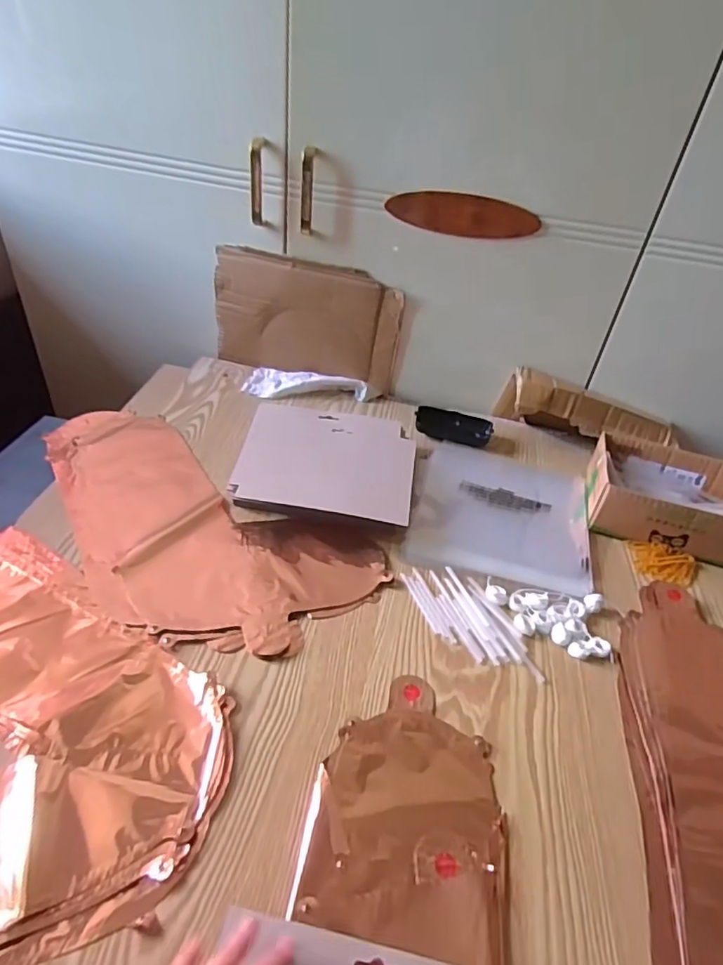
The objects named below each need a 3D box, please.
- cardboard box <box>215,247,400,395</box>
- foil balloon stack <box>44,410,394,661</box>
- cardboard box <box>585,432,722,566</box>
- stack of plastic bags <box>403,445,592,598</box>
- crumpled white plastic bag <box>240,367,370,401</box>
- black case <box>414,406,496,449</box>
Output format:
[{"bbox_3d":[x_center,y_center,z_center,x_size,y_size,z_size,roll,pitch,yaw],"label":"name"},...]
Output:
[{"bbox_3d":[-0.082,-0.232,0.819,0.272,0.179,0.027,13,39,7],"label":"cardboard box"},{"bbox_3d":[-0.210,0.041,0.611,0.453,0.008,0.222,27,43,22],"label":"foil balloon stack"},{"bbox_3d":[0.375,0.020,0.681,0.177,0.067,0.133,15,40,9],"label":"cardboard box"},{"bbox_3d":[0.173,0.033,0.681,0.207,0.011,0.228,13,39,6],"label":"stack of plastic bags"},{"bbox_3d":[-0.083,-0.147,0.831,0.176,0.029,0.070,11,39,4],"label":"crumpled white plastic bag"},{"bbox_3d":[0.132,-0.080,0.790,0.108,0.034,0.044,9,39,2],"label":"black case"}]

